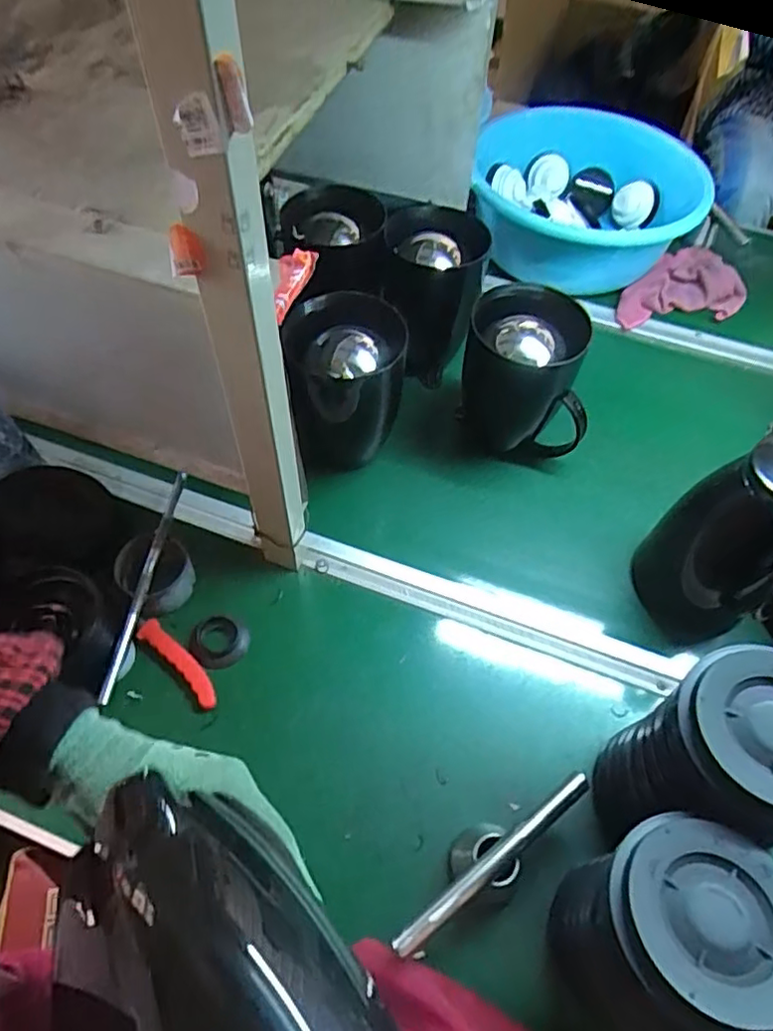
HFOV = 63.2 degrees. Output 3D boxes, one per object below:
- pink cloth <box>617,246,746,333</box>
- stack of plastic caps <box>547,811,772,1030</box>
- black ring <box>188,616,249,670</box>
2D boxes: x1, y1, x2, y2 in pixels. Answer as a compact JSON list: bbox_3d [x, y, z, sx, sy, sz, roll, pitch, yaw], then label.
[{"bbox_3d":[0.382,-0.305,0.835,0.161,0.058,0.108,-4,56,-6],"label":"pink cloth"},{"bbox_3d":[0.194,0.301,0.446,0.125,0.187,0.136,8,56,3],"label":"stack of plastic caps"},{"bbox_3d":[-0.174,0.131,0.651,0.058,0.016,0.050,2,56,-2],"label":"black ring"}]

